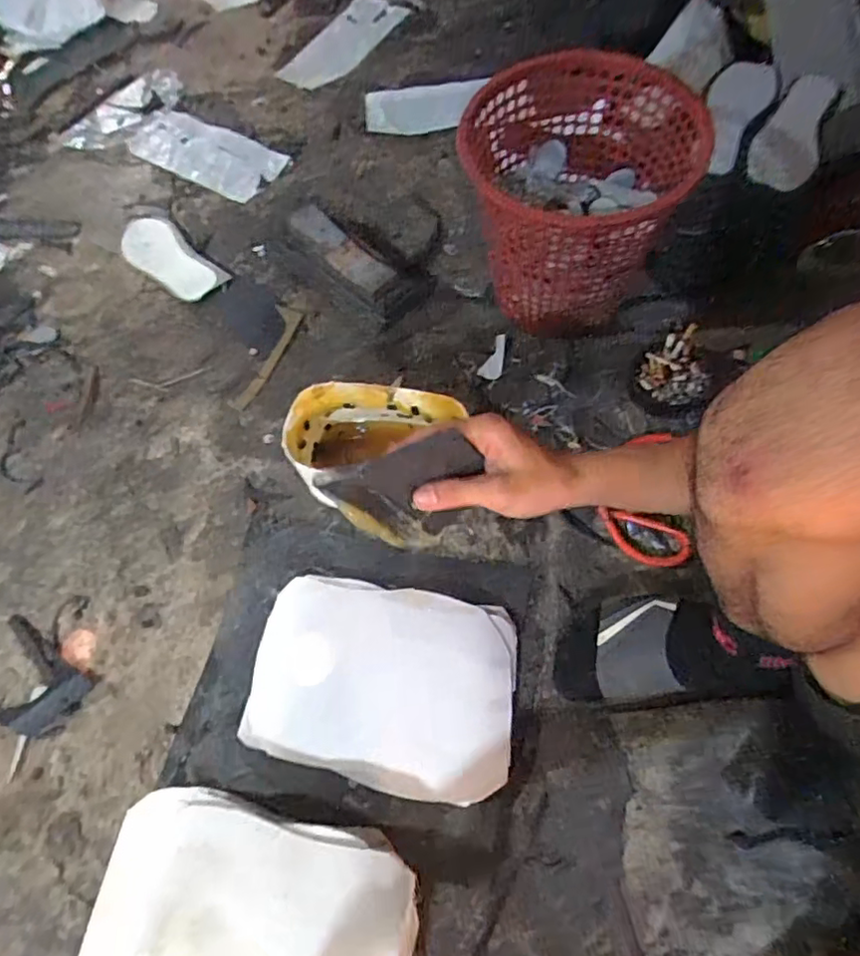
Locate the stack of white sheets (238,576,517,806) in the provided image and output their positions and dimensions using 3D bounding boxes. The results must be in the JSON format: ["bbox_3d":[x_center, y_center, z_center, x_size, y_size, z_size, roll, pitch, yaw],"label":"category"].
[{"bbox_3d":[-0.051,0.211,0.632,0.273,0.030,0.197,9,65,6],"label":"stack of white sheets"}]

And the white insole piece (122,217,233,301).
[{"bbox_3d":[-0.411,-0.349,0.939,0.085,0.013,0.229,-41,70,-17],"label":"white insole piece"}]

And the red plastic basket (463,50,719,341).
[{"bbox_3d":[0.179,-0.333,0.738,0.235,0.217,0.239,-2,64,4],"label":"red plastic basket"}]

